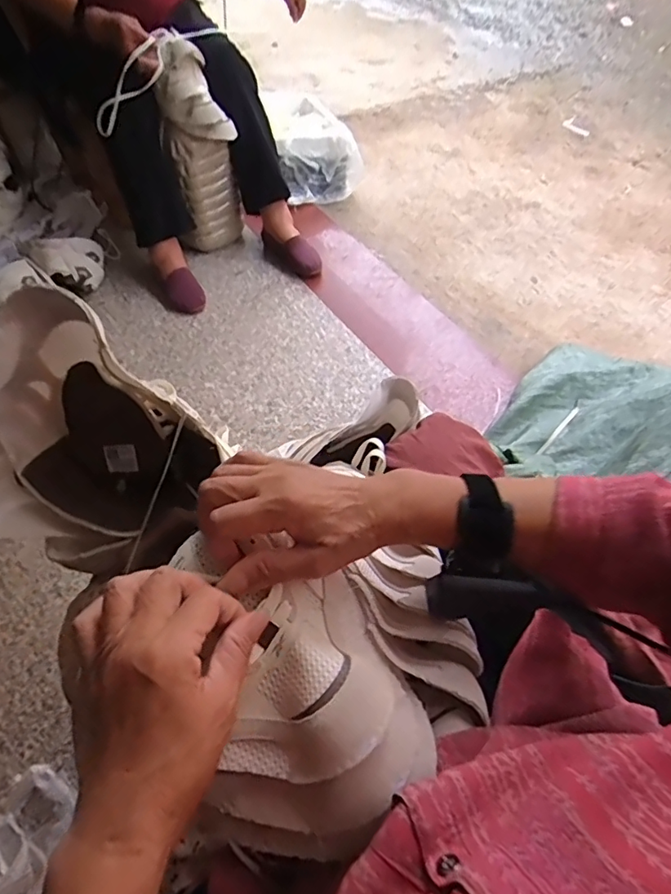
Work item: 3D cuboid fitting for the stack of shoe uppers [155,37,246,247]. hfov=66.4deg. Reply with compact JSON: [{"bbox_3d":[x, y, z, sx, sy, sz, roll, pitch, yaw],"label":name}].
[{"bbox_3d":[-0.308,-0.685,1.224,0.142,0.430,0.124,0,55,2],"label":"stack of shoe uppers"}]

